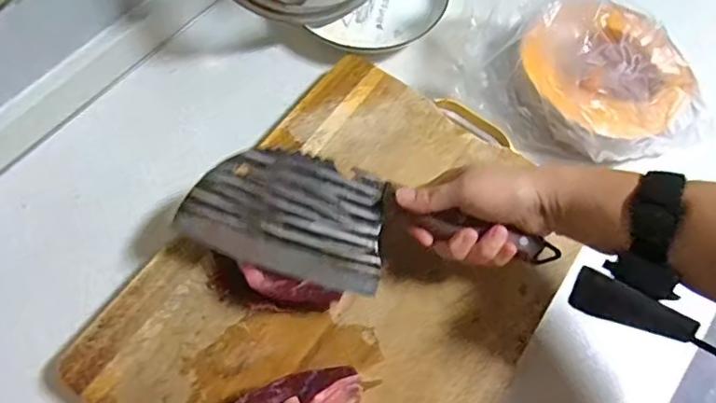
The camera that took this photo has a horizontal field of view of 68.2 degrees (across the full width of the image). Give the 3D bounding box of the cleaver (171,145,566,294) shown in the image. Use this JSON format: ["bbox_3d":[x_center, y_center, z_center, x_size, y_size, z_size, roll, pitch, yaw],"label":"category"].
[{"bbox_3d":[0.003,0.020,0.403,0.273,0.019,0.093,10,64,4],"label":"cleaver"}]

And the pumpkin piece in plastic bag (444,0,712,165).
[{"bbox_3d":[0.217,-0.141,0.511,0.224,0.100,0.173,35,70,11],"label":"pumpkin piece in plastic bag"}]

